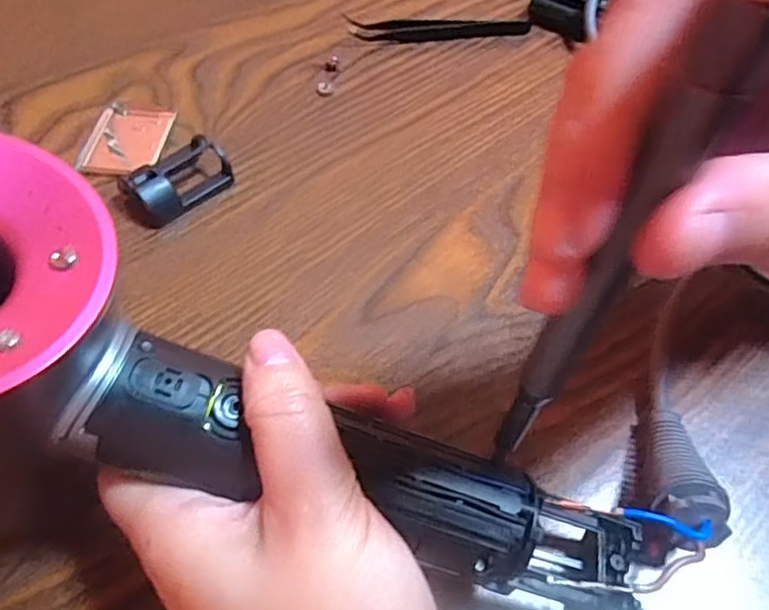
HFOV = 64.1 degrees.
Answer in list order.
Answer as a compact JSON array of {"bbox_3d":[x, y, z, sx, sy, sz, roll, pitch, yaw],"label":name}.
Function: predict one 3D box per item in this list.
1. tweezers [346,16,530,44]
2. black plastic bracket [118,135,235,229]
[{"bbox_3d":[0.035,-0.168,0.378,0.111,0.009,0.019,-1,54,-6],"label":"tweezers"},{"bbox_3d":[-0.097,-0.059,0.280,0.031,0.017,0.048,38,60,21],"label":"black plastic bracket"}]

